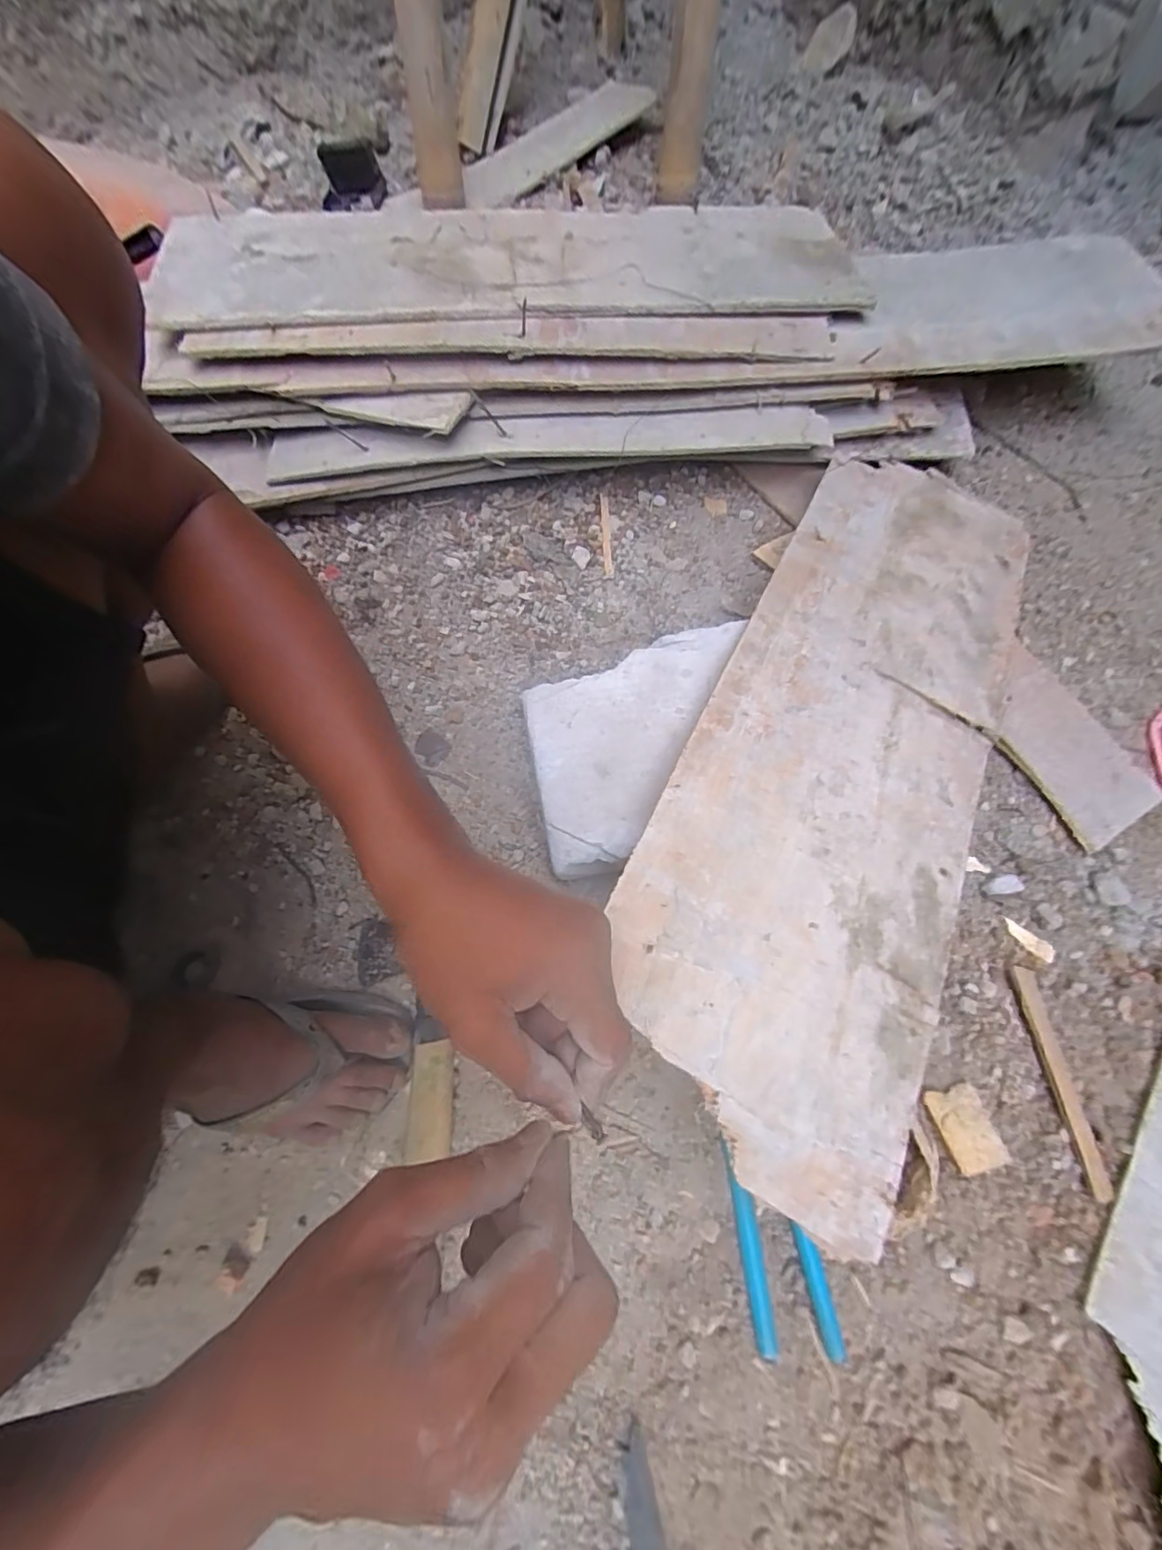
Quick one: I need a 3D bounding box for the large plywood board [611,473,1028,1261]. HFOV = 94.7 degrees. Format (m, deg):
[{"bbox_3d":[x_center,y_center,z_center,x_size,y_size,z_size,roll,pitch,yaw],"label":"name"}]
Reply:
[{"bbox_3d":[0.256,-0.064,0.489,0.246,0.012,0.728,32,63,0],"label":"large plywood board"}]

